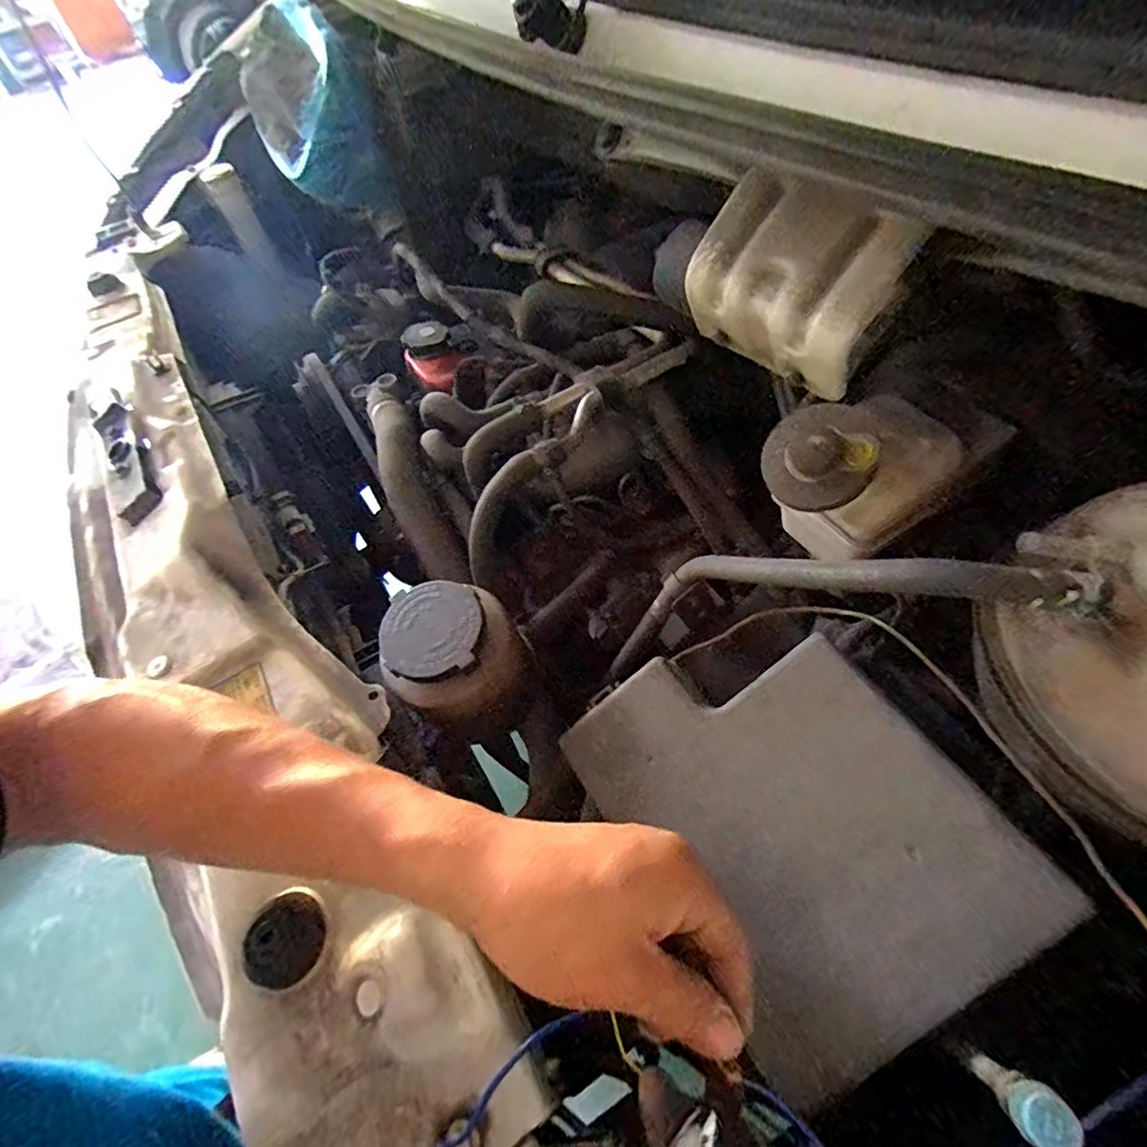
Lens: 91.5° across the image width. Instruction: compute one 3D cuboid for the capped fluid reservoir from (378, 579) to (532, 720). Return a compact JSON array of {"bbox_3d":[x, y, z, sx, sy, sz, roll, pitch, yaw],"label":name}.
[{"bbox_3d":[-0.080,0.049,0.370,0.083,0.057,0.077,-3,55,4],"label":"capped fluid reservoir"}]

